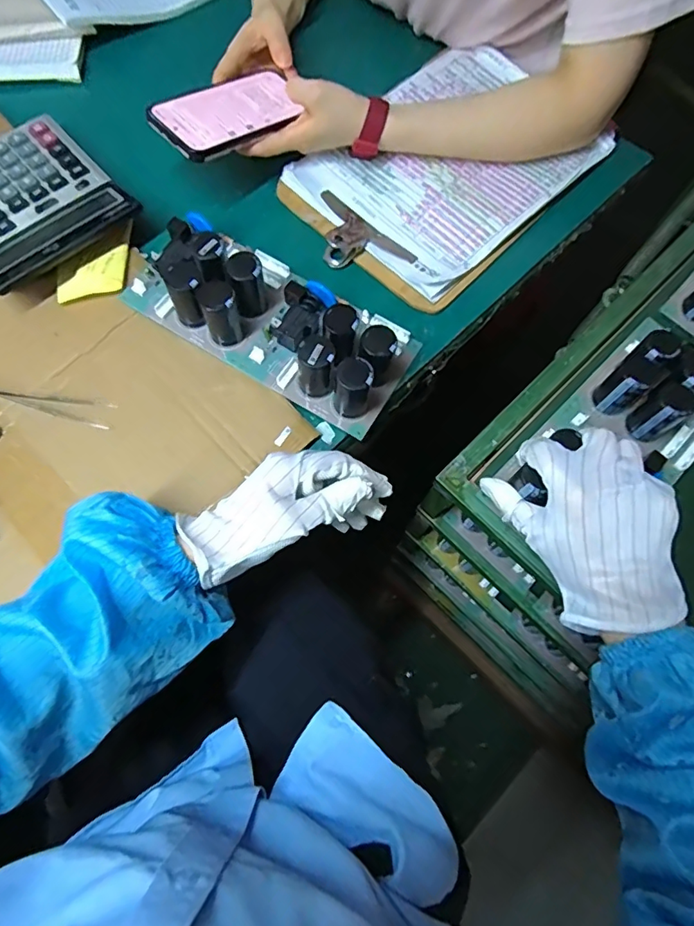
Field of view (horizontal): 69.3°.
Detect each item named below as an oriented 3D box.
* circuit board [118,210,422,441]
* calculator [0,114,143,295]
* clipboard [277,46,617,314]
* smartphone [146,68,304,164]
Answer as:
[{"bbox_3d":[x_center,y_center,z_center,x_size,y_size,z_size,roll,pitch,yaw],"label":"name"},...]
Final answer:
[{"bbox_3d":[-0.073,-0.137,0.430,0.266,0.056,0.113,30,75,8],"label":"circuit board"},{"bbox_3d":[-0.298,-0.247,0.469,0.146,0.029,0.165,-41,78,-12],"label":"calculator"},{"bbox_3d":[0.101,-0.303,0.514,0.214,0.022,0.308,43,77,11],"label":"clipboard"},{"bbox_3d":[-0.110,-0.328,0.472,0.077,0.015,0.142,43,62,14],"label":"smartphone"}]

